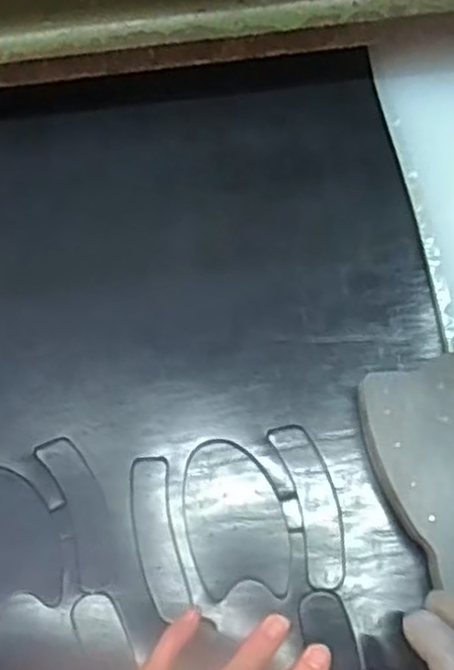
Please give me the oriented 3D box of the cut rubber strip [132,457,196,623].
[{"bbox_3d":[-0.038,0.109,0.403,0.023,0.005,0.084,-13,70,-2],"label":"cut rubber strip"}]

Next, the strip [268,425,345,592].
[{"bbox_3d":[0.048,0.093,0.407,0.025,0.004,0.090,-15,70,-2],"label":"strip"}]

